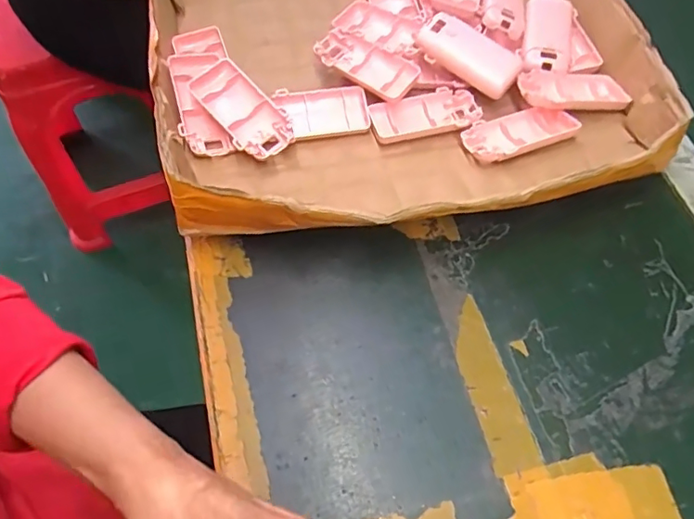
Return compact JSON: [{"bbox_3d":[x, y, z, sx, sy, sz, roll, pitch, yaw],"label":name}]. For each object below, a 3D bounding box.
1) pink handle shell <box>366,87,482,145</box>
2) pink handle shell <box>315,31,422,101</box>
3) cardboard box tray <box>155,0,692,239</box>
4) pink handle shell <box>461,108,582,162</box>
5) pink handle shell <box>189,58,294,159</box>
[{"bbox_3d":[0.069,-0.127,0.469,0.094,0.013,0.049,-9,61,-4],"label":"pink handle shell"},{"bbox_3d":[0.018,-0.177,0.483,0.092,0.017,0.046,31,66,17],"label":"pink handle shell"},{"bbox_3d":[0.045,-0.188,0.480,0.402,0.070,0.371,-11,61,-6],"label":"cardboard box tray"},{"bbox_3d":[0.146,-0.108,0.452,0.093,0.019,0.046,-20,62,-10],"label":"pink handle shell"},{"bbox_3d":[-0.090,-0.125,0.449,0.046,0.021,0.093,-42,81,-20],"label":"pink handle shell"}]

